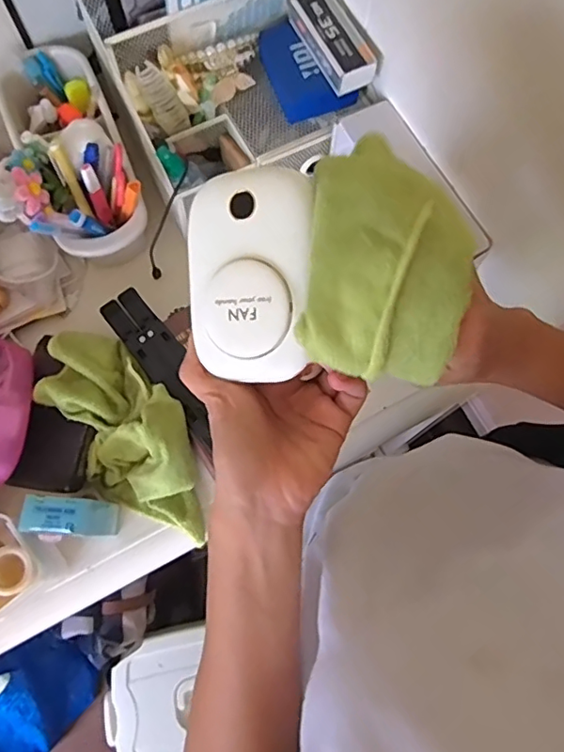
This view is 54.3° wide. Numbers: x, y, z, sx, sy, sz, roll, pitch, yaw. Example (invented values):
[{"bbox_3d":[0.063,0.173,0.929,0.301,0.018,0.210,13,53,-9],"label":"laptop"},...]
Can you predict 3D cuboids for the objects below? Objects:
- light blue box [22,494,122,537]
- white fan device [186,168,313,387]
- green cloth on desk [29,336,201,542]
[{"bbox_3d":[-0.198,0.135,0.527,0.062,0.097,0.032,3,73,0],"label":"light blue box"},{"bbox_3d":[-0.015,-0.057,0.318,0.080,0.035,0.114,-6,91,21],"label":"white fan device"},{"bbox_3d":[-0.153,0.063,0.555,0.109,0.071,0.243,-32,92,-10],"label":"green cloth on desk"}]

